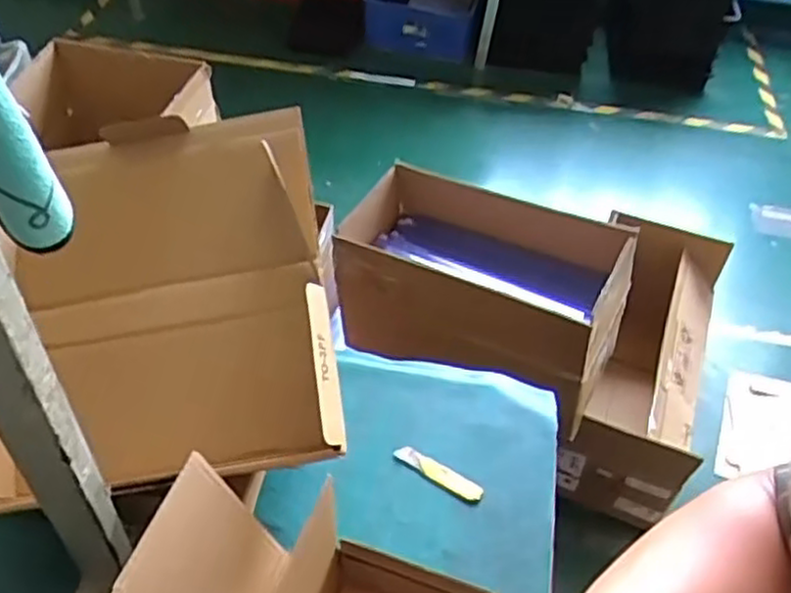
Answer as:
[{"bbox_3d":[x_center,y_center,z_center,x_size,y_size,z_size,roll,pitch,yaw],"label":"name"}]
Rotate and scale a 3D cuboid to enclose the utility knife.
[{"bbox_3d":[0.049,0.195,0.828,0.104,0.008,0.021,26,50,18],"label":"utility knife"}]

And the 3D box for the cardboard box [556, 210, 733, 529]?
[{"bbox_3d":[0.548,0.171,1.687,0.276,0.392,0.660,16,48,10],"label":"cardboard box"}]

